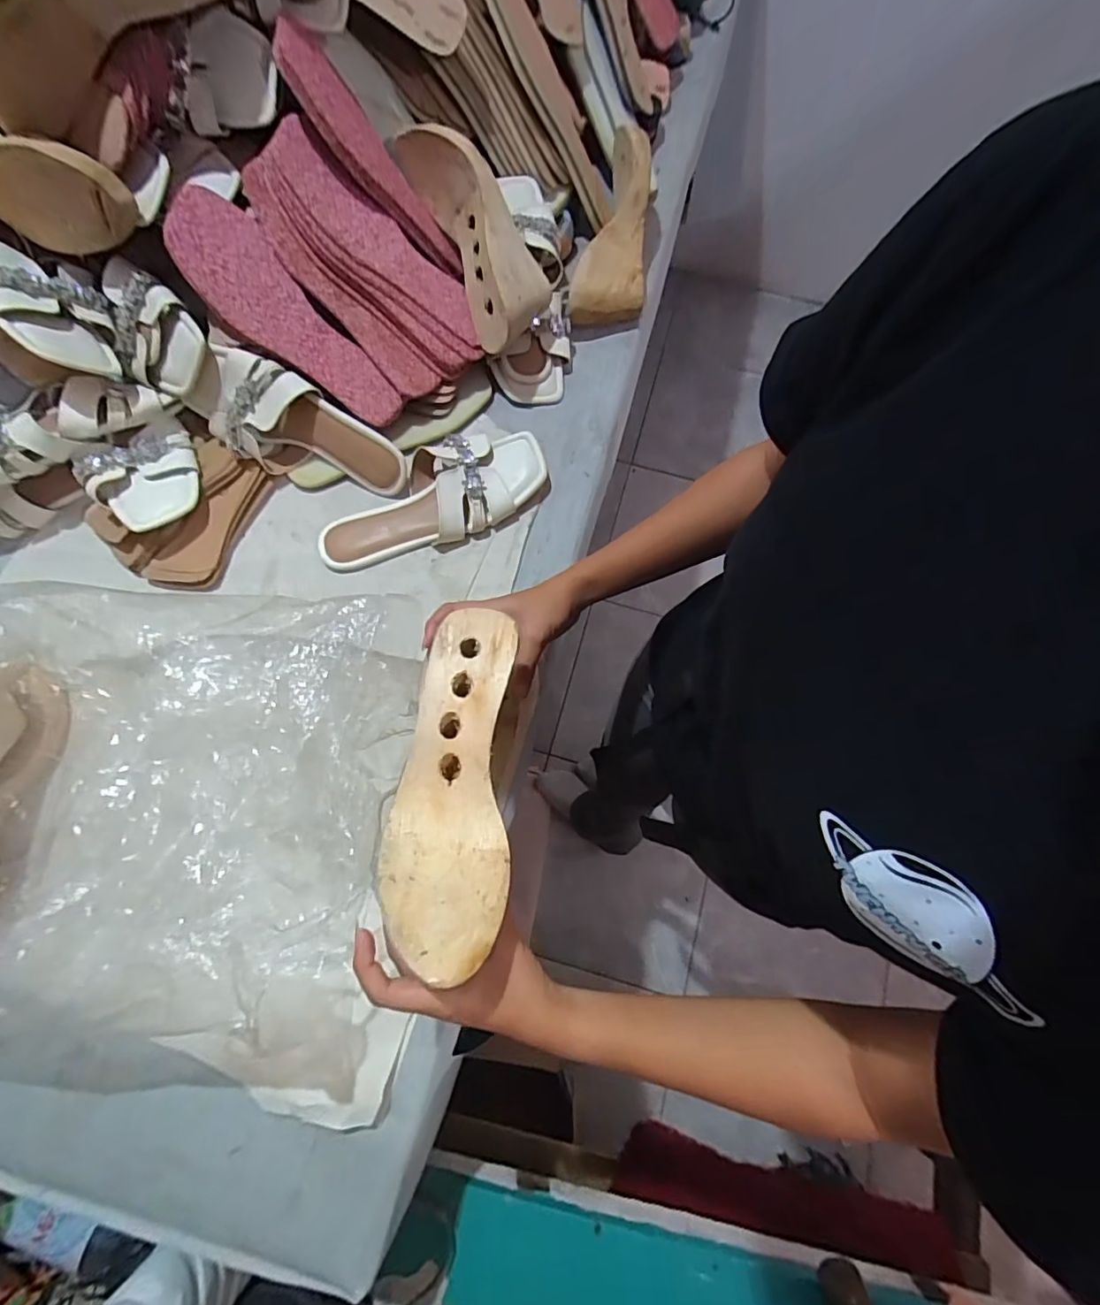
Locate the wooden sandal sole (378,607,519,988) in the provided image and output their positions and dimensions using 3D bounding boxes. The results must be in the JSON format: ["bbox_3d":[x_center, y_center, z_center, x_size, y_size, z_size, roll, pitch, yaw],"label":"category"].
[{"bbox_3d":[-0.063,0.076,0.356,0.075,0.035,0.222,3,68,0],"label":"wooden sandal sole"}]

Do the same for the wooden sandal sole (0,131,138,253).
[{"bbox_3d":[-0.468,-0.411,0.475,0.190,0.069,0.084,29,76,7],"label":"wooden sandal sole"}]

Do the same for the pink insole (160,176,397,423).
[{"bbox_3d":[-0.258,-0.320,0.536,0.082,0.015,0.237,-41,113,5],"label":"pink insole"}]

